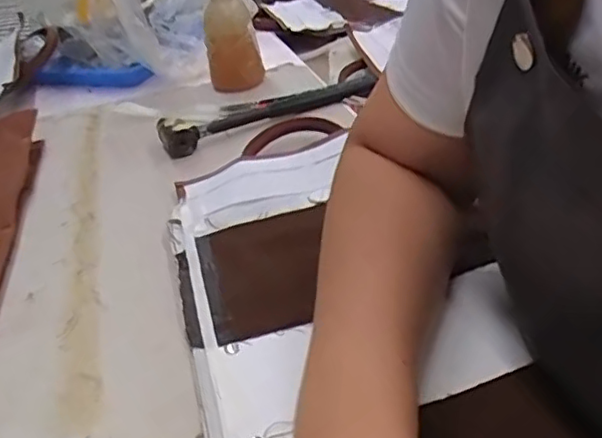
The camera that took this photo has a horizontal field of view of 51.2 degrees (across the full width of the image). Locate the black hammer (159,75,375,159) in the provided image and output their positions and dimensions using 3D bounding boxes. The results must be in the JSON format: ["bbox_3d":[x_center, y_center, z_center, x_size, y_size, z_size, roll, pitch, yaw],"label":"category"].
[{"bbox_3d":[-0.034,-0.118,0.666,0.237,0.025,0.054,-21,35,-22],"label":"black hammer"}]

